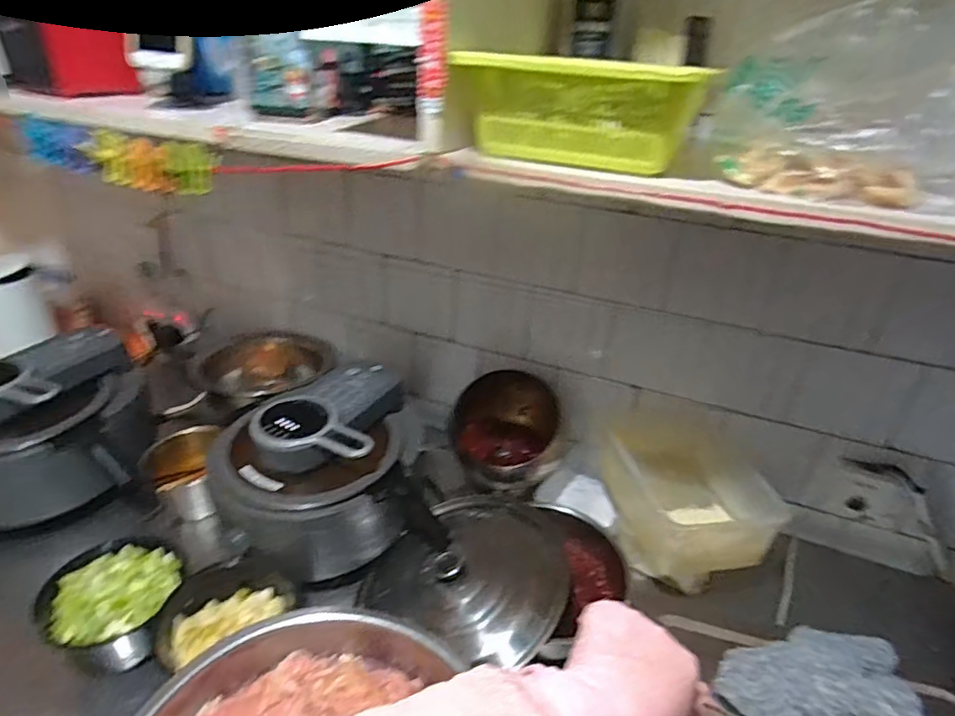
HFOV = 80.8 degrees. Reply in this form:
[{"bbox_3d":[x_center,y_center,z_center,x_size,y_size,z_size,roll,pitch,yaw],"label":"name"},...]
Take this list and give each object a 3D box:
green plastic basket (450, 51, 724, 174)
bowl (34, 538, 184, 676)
[{"bbox_3d":[0.099,-0.238,0.545,0.218,0.083,0.154,16,30,20],"label":"green plastic basket"},{"bbox_3d":[-0.485,0.340,0.764,0.162,0.123,0.155,3,28,-2],"label":"bowl"}]

